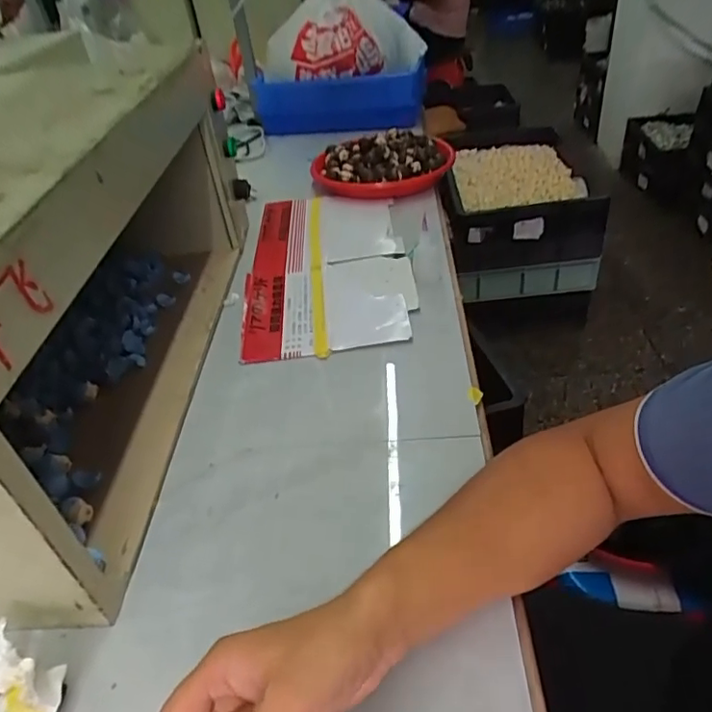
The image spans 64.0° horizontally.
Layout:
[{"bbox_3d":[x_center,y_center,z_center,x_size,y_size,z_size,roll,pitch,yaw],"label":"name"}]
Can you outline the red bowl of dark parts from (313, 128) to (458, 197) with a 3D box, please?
[{"bbox_3d":[0.050,-0.348,1.032,0.256,0.054,0.202,-9,39,-2],"label":"red bowl of dark parts"}]

